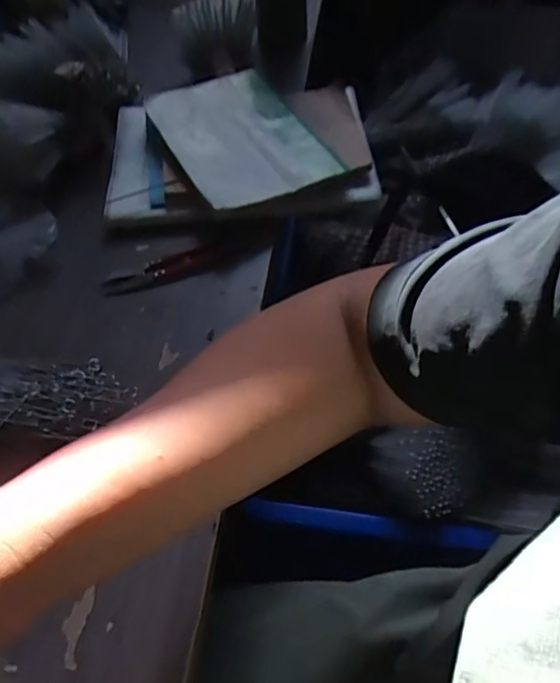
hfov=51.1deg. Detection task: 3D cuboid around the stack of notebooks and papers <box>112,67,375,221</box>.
[{"bbox_3d":[-0.044,-0.195,0.574,0.248,0.024,0.199,-7,58,2],"label":"stack of notebooks and papers"}]

